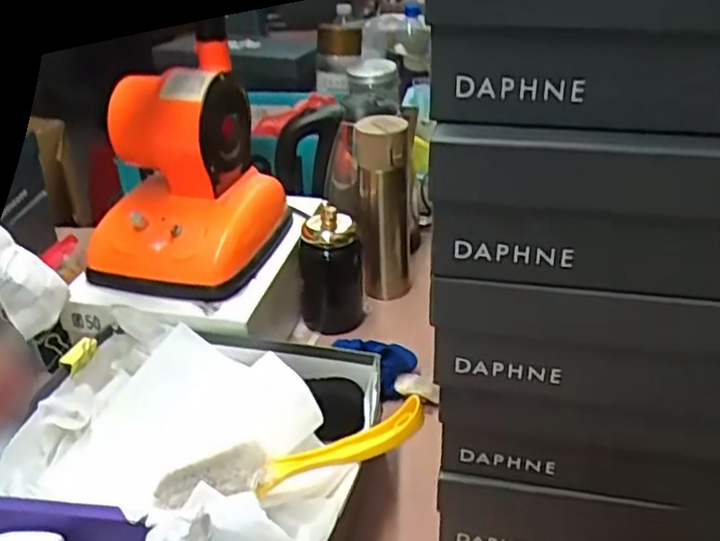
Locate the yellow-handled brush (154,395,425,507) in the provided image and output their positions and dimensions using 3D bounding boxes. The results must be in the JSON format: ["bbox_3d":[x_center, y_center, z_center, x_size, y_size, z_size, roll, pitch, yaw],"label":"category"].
[{"bbox_3d":[-0.055,0.149,0.574,0.219,0.050,0.043,-6,32,-9],"label":"yellow-handled brush"}]

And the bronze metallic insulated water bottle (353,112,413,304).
[{"bbox_3d":[0.031,-0.078,0.906,0.063,0.253,0.061,8,33,13],"label":"bronze metallic insulated water bottle"}]

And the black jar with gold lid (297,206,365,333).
[{"bbox_3d":[-0.040,-0.004,0.891,0.071,0.155,0.082,-1,32,-1],"label":"black jar with gold lid"}]

